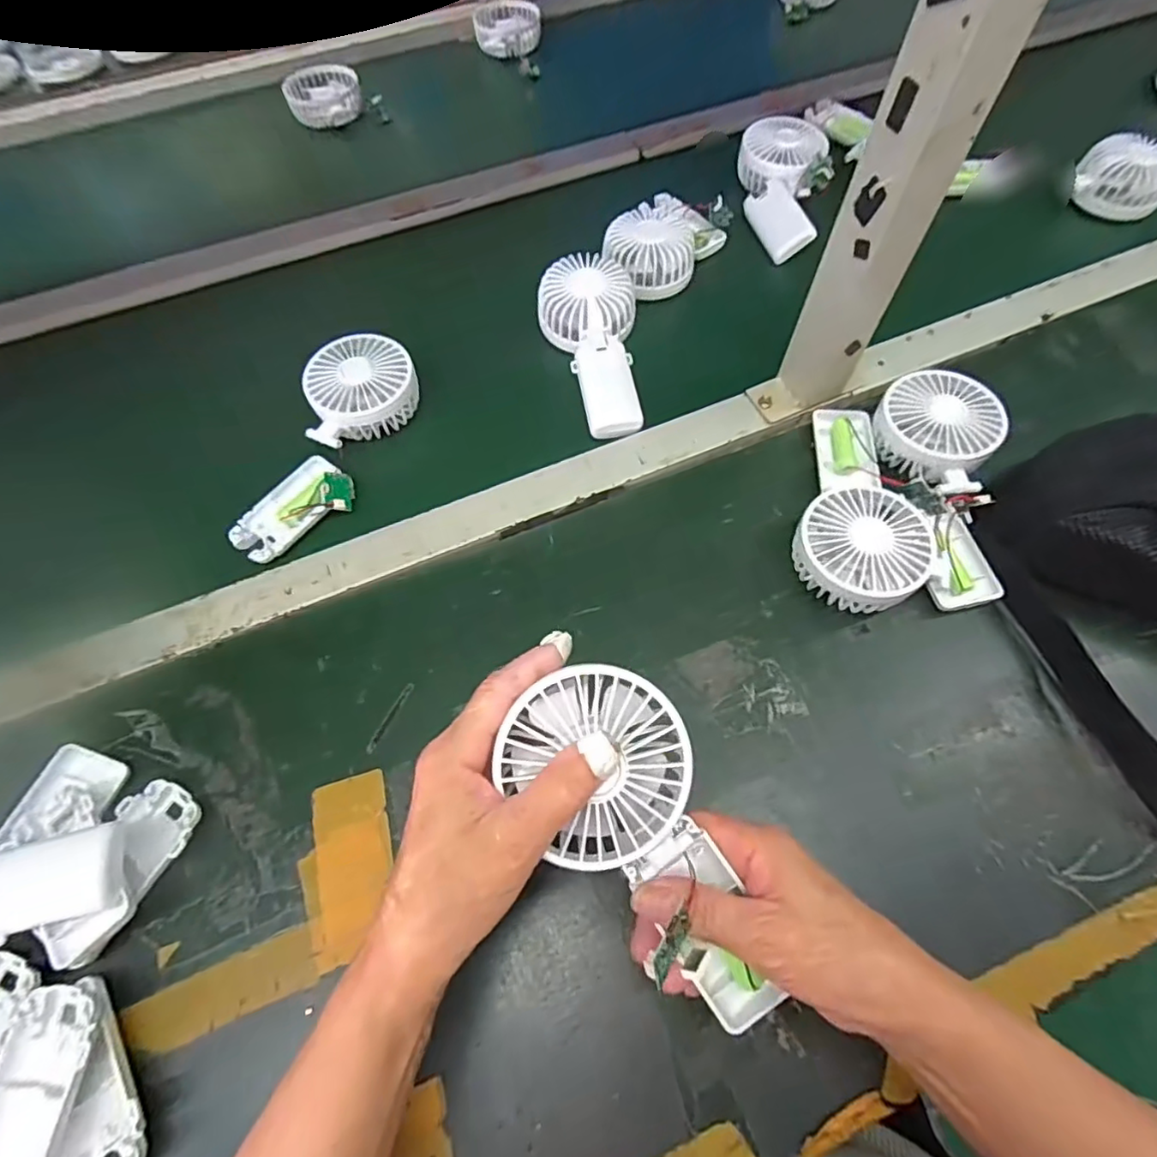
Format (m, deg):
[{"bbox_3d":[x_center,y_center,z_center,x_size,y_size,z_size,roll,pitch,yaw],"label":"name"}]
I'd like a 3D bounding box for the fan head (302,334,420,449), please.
[{"bbox_3d":[-0.181,-0.158,0.498,0.088,0.037,0.089,-13,65,-5],"label":"fan head"}]

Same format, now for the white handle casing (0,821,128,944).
[{"bbox_3d":[-0.299,0.170,0.332,0.089,0.022,0.047,-12,65,-5],"label":"white handle casing"}]

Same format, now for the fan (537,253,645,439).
[{"bbox_3d":[0.017,-0.205,0.517,0.082,0.028,0.178,-12,77,-4],"label":"fan"}]

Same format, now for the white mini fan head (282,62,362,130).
[{"bbox_3d":[-0.315,-0.596,0.732,0.089,0.032,0.085,-14,66,-7],"label":"white mini fan head"}]

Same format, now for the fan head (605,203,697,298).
[{"bbox_3d":[0.069,-0.313,0.567,0.086,0.038,0.092,-4,64,-1],"label":"fan head"}]

